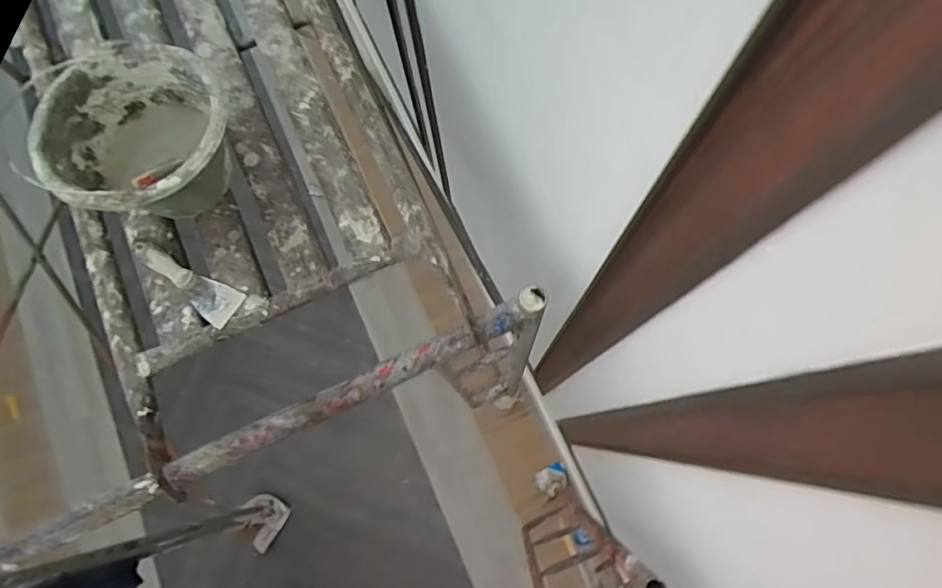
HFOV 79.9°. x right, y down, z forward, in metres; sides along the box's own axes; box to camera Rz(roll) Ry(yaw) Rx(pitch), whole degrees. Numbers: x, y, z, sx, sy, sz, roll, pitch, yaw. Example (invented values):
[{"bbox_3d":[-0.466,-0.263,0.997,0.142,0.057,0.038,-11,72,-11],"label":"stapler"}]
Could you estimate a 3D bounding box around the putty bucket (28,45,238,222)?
[{"bbox_3d":[-0.475,-0.227,0.836,0.247,0.197,0.269,-28,77,-6],"label":"putty bucket"}]

